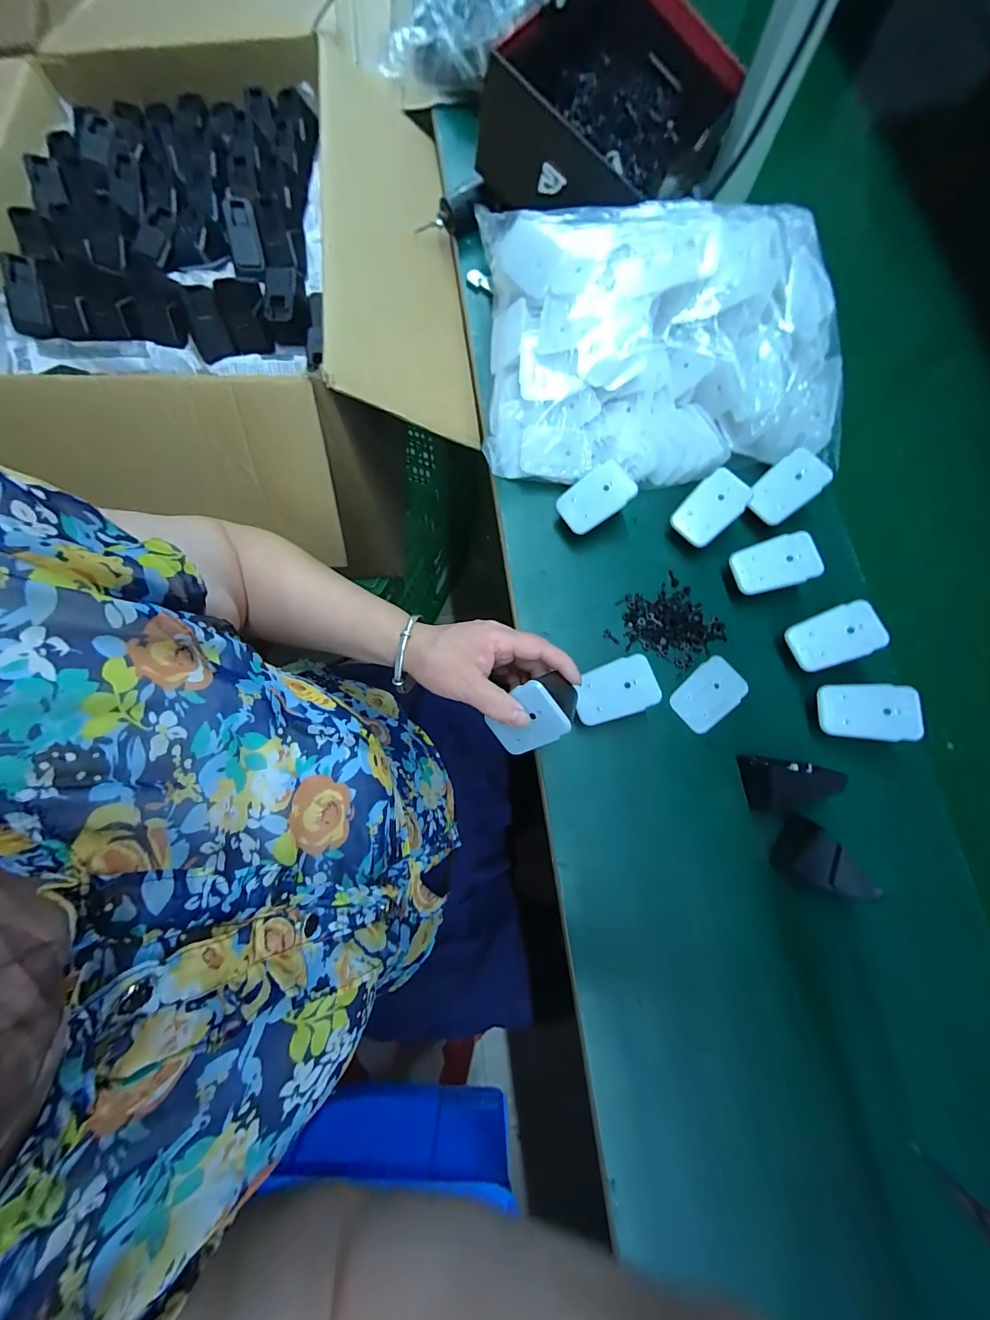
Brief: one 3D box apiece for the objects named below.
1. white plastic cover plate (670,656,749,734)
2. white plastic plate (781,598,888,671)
[{"bbox_3d":[0.199,0.032,0.390,0.071,0.004,0.045,-41,81,-8],"label":"white plastic cover plate"},{"bbox_3d":[0.302,-0.021,0.371,0.071,0.005,0.046,-23,80,15],"label":"white plastic plate"}]

